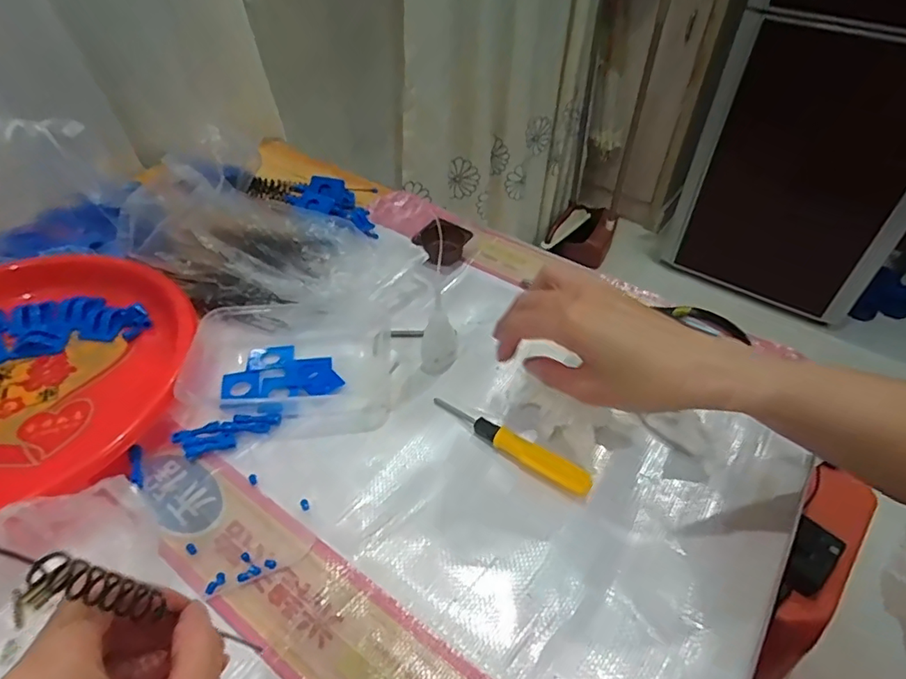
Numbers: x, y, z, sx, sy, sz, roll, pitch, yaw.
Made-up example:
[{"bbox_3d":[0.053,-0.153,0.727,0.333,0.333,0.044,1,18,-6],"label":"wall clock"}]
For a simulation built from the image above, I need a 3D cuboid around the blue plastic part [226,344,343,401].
[{"bbox_3d":[-0.149,0.026,0.478,0.099,0.006,0.063,-3,45,-4],"label":"blue plastic part"}]

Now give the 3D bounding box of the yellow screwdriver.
[{"bbox_3d":[0.045,0.079,0.426,0.140,0.016,0.016,30,52,25],"label":"yellow screwdriver"}]

